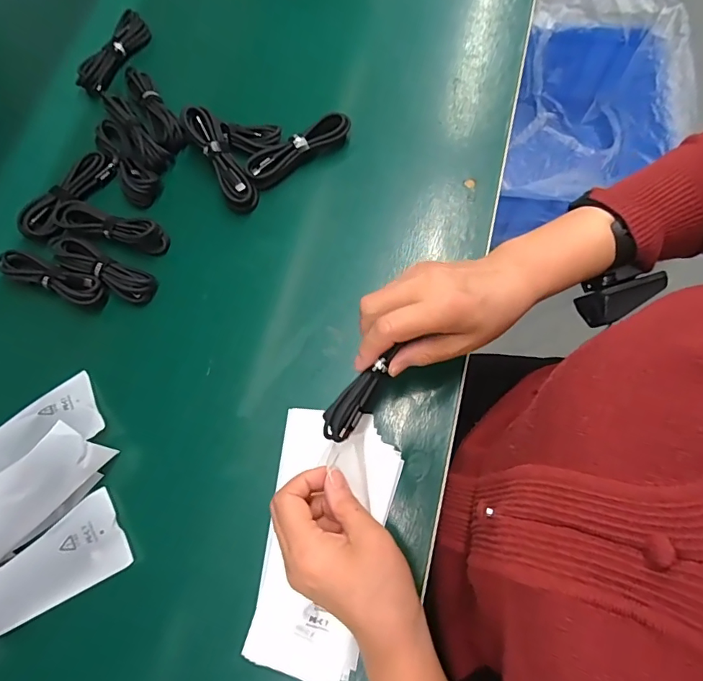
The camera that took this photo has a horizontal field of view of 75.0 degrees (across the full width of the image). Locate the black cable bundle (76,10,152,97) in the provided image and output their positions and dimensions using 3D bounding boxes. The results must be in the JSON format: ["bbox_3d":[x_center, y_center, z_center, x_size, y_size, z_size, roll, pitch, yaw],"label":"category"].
[{"bbox_3d":[-0.269,-0.323,0.517,0.023,0.029,0.104,30,75,11],"label":"black cable bundle"}]

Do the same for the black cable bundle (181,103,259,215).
[{"bbox_3d":[-0.126,-0.177,0.444,0.029,0.021,0.108,-30,88,-8],"label":"black cable bundle"}]

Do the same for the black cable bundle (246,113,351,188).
[{"bbox_3d":[-0.054,-0.192,0.456,0.110,0.024,0.032,-36,73,-10],"label":"black cable bundle"}]

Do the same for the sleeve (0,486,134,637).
[{"bbox_3d":[-0.249,0.181,0.340,0.149,0.029,0.060,-31,73,-8],"label":"sleeve"}]

